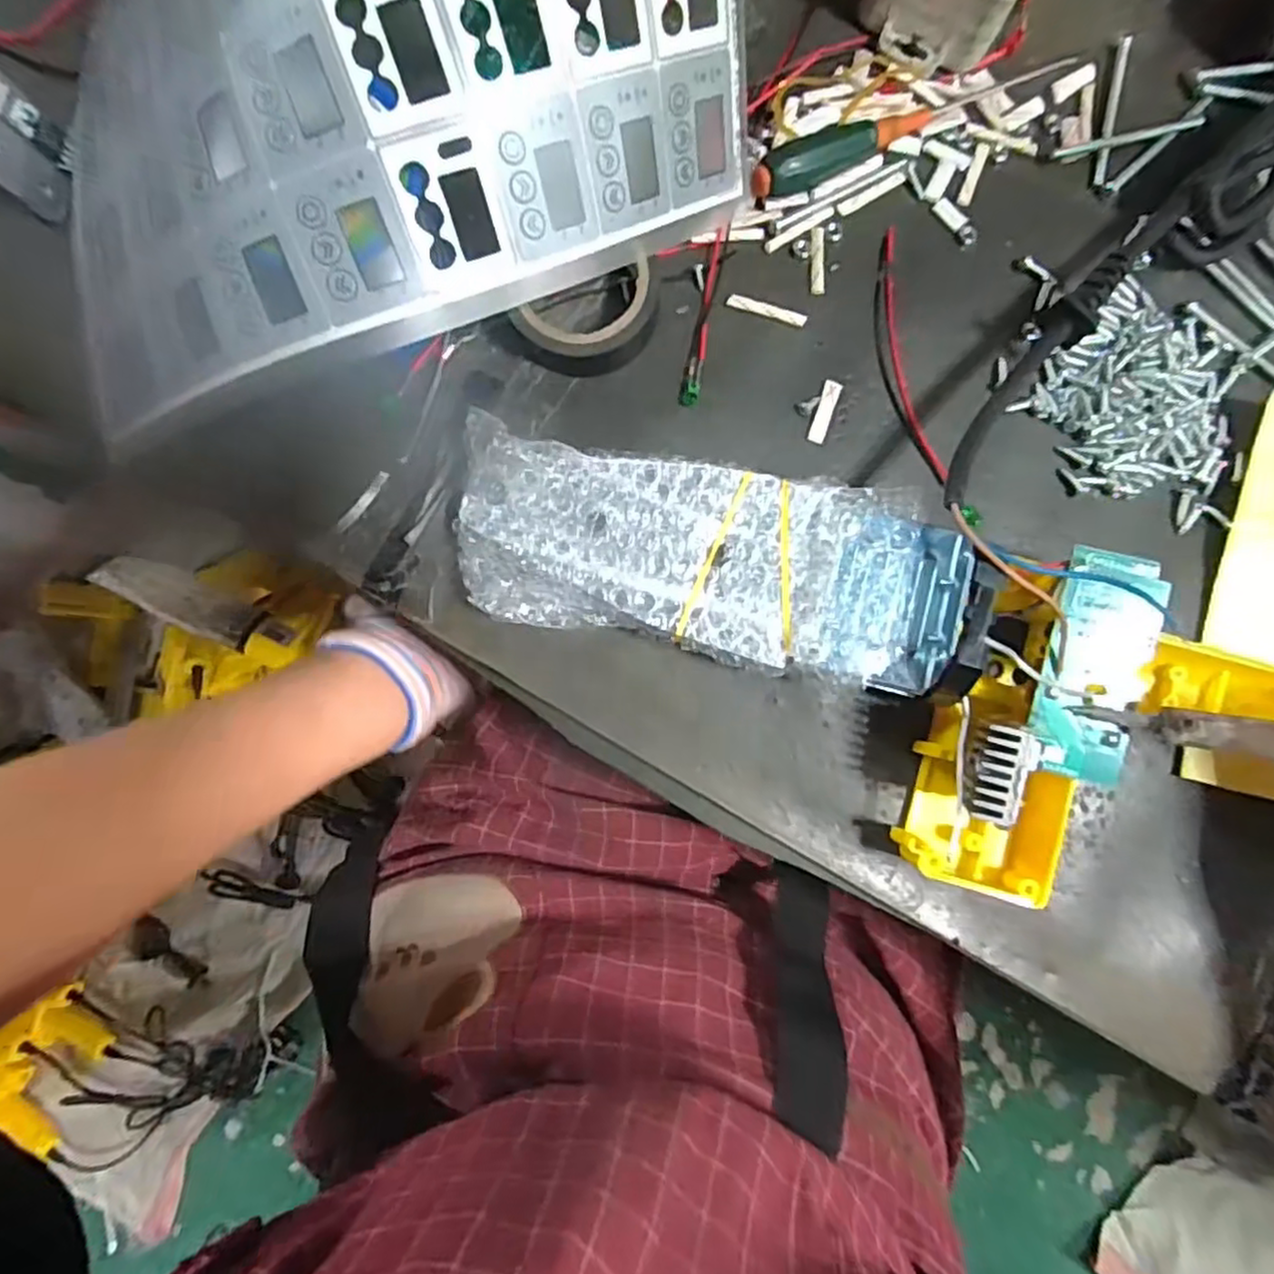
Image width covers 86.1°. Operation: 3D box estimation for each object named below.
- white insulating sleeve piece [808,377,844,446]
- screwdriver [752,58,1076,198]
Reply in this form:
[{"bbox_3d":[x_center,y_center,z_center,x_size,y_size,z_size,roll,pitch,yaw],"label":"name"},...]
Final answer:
[{"bbox_3d":[0.074,-0.089,0.267,0.007,0.004,0.025,18,86,0],"label":"white insulating sleeve piece"},{"bbox_3d":[0.111,-0.205,0.271,0.141,0.013,0.017,-22,87,-2],"label":"screwdriver"}]

